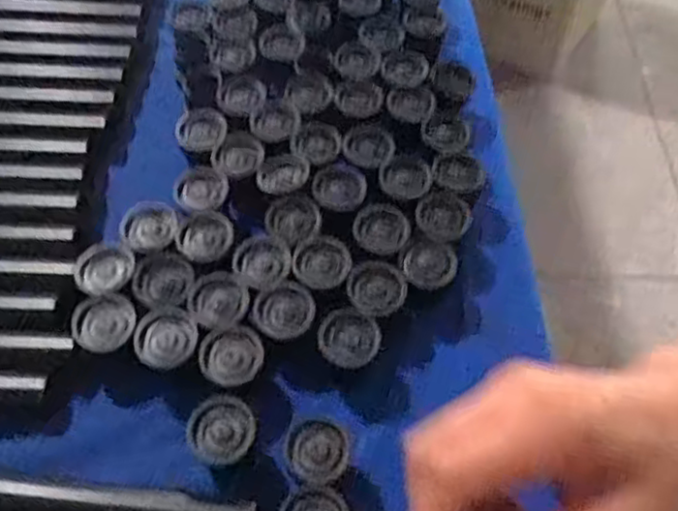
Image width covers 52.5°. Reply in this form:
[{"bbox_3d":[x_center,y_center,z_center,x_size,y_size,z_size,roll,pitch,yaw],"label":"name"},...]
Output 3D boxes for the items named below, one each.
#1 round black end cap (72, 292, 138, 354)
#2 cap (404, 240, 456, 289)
[{"bbox_3d":[-0.136,0.038,0.397,0.036,0.007,0.036,-16,59,-9],"label":"round black end cap"},{"bbox_3d":[0.056,0.006,0.422,0.030,0.008,0.037,33,65,19],"label":"cap"}]

